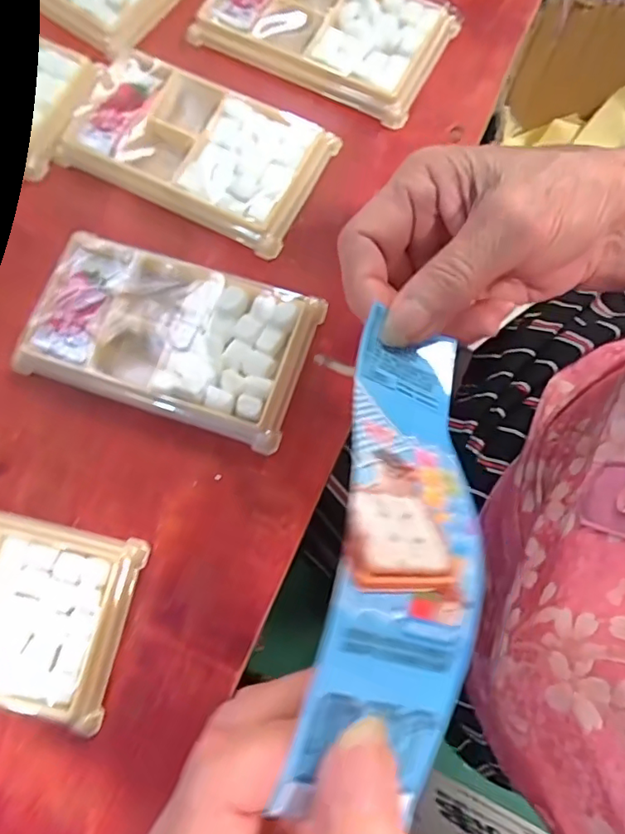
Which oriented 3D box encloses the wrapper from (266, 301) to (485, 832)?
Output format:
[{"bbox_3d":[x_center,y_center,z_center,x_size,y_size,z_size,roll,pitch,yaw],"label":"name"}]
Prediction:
[{"bbox_3d":[0.027,0.028,0.157,0.040,0.028,0.141,9,58,4],"label":"wrapper"}]

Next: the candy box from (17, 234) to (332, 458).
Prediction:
[{"bbox_3d":[-0.071,-0.040,0.271,0.135,0.014,0.077,18,76,6],"label":"candy box"}]

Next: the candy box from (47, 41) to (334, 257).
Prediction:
[{"bbox_3d":[-0.069,-0.147,0.297,0.145,0.015,0.073,25,77,8],"label":"candy box"}]

